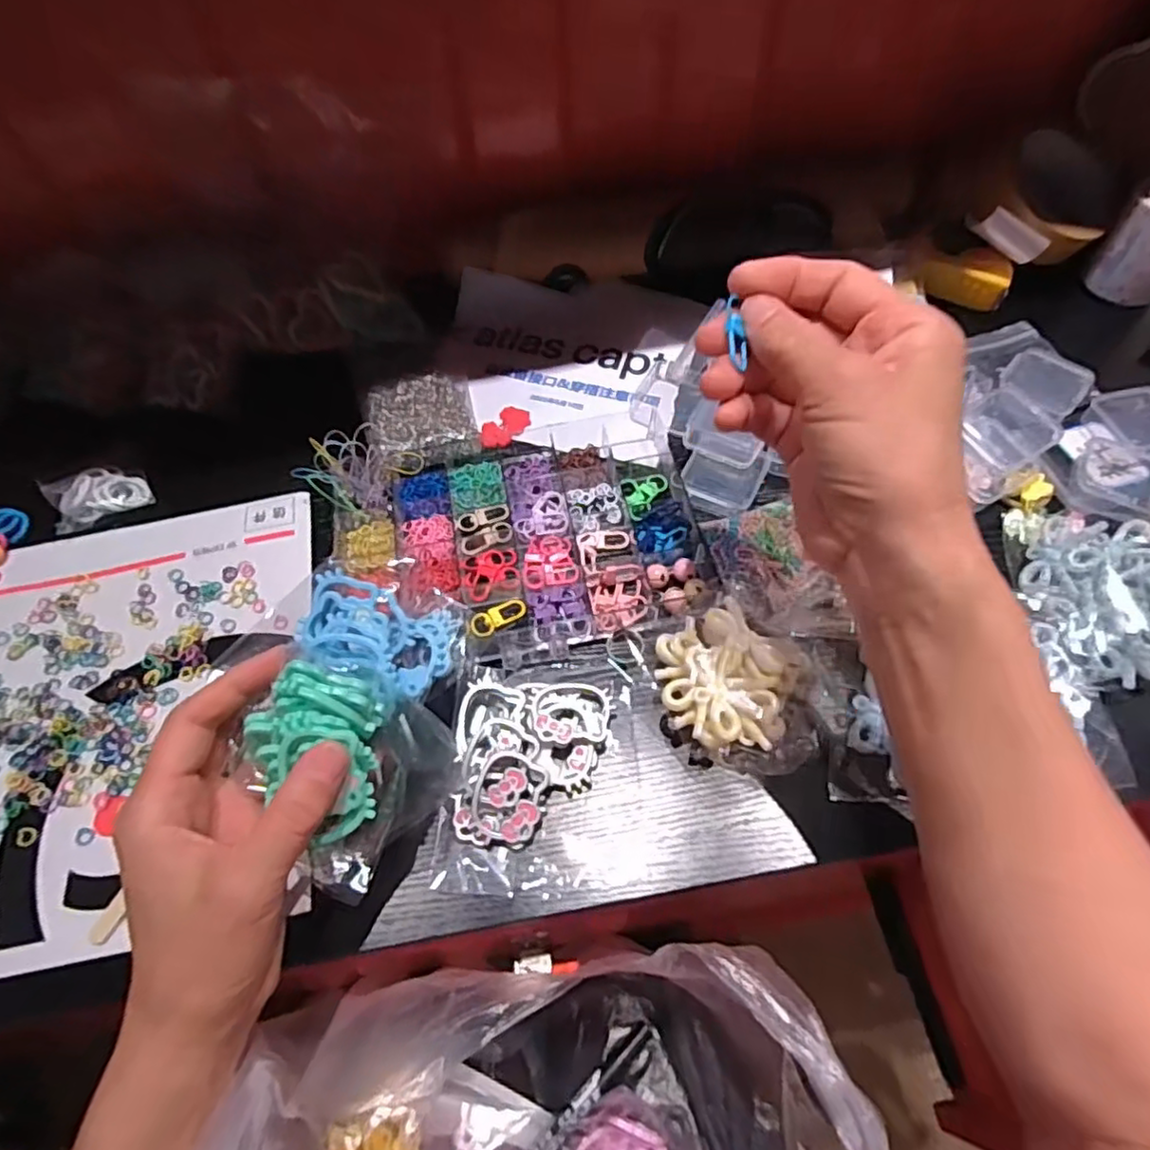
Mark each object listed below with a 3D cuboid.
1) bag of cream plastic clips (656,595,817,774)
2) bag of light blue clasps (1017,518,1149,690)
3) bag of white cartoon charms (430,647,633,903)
[{"bbox_3d":[0.082,0.054,0.326,0.083,0.023,0.073,37,68,22],"label":"bag of cream plastic clips"},{"bbox_3d":[0.287,0.006,0.343,0.103,0.028,0.101,4,60,5],"label":"bag of light blue clasps"},{"bbox_3d":[-0.017,0.093,0.322,0.085,0.011,0.109,3,60,5],"label":"bag of white cartoon charms"}]

